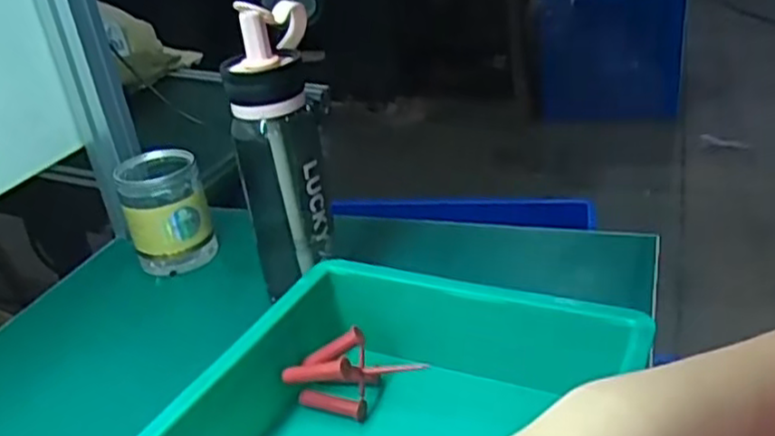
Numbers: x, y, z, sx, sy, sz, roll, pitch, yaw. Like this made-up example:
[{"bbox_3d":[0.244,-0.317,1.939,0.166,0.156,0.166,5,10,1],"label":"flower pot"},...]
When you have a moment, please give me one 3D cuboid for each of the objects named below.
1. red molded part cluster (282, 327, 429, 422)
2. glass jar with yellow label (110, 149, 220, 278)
[{"bbox_3d":[-0.024,0.119,0.536,0.100,0.056,0.047,-12,28,-9],"label":"red molded part cluster"},{"bbox_3d":[-0.234,-0.012,0.776,0.081,0.119,0.088,-12,28,-9],"label":"glass jar with yellow label"}]

